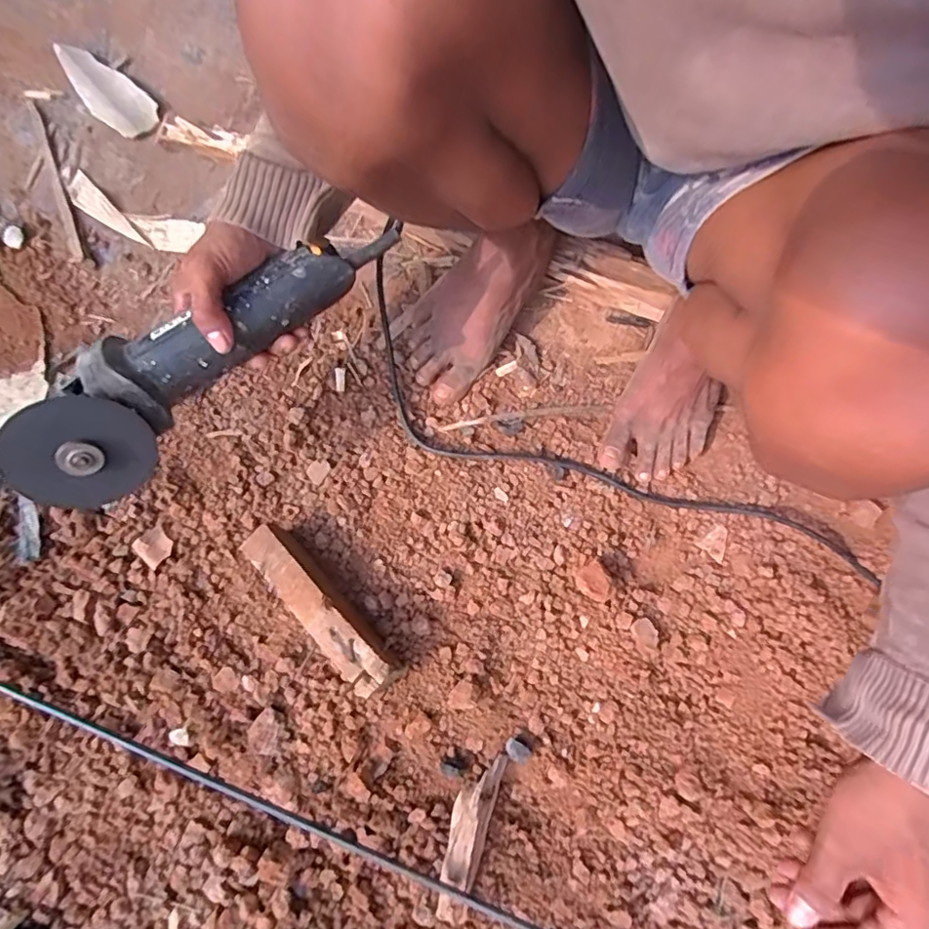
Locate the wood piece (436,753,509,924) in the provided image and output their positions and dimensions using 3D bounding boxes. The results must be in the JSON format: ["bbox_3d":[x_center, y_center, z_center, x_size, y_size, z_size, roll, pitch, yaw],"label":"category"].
[{"bbox_3d":[0.003,0.327,0.517,0.036,0.023,0.134,19,75,4],"label":"wood piece"}]

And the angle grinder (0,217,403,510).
[{"bbox_3d":[-0.196,-0.095,0.446,0.329,0.069,0.076,-39,79,-9],"label":"angle grinder"}]

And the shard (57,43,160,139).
[{"bbox_3d":[-0.439,-0.456,0.714,0.140,0.030,0.063,40,81,8],"label":"shard"}]

